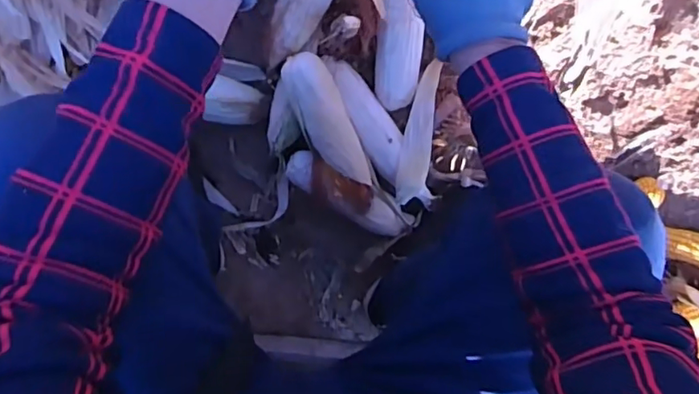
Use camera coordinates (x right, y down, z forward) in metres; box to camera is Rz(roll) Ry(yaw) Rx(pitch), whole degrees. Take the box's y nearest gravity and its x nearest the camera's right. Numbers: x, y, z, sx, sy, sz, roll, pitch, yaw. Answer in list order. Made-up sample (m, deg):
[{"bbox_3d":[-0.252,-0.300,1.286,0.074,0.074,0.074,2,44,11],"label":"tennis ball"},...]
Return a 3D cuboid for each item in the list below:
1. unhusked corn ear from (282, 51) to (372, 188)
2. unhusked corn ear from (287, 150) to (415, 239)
[{"bbox_3d":[-0.027,-0.089,0.683,0.059,0.051,0.177,-23,99,-3],"label":"unhusked corn ear"},{"bbox_3d":[0.003,0.002,0.721,0.181,0.050,0.048,32,93,-9],"label":"unhusked corn ear"}]

